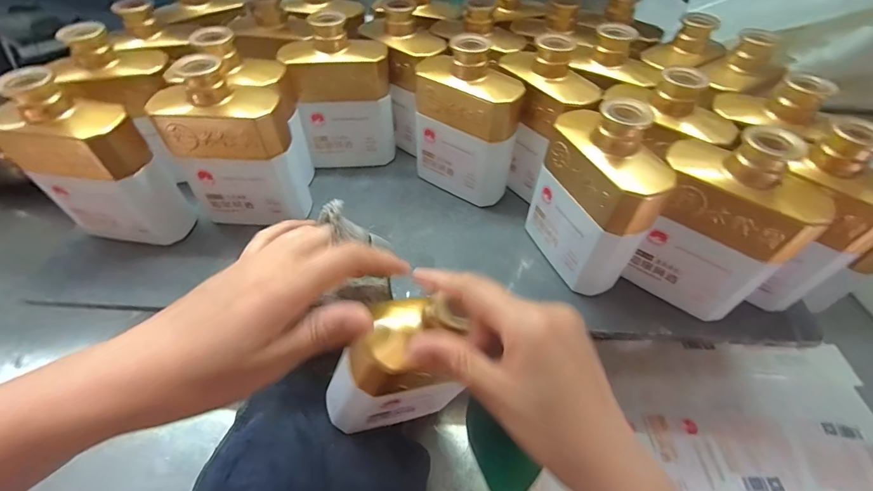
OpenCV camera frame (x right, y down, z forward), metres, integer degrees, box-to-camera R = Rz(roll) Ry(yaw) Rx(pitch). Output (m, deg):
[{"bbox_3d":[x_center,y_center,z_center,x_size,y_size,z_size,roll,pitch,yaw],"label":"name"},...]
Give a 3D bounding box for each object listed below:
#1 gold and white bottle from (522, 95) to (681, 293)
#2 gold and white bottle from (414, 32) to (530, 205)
[{"bbox_3d":[0.139,-0.042,0.352,0.048,0.162,0.110,-18,54,-14],"label":"gold and white bottle"},{"bbox_3d":[0.029,-0.128,0.423,0.111,0.164,0.047,31,58,22],"label":"gold and white bottle"}]

